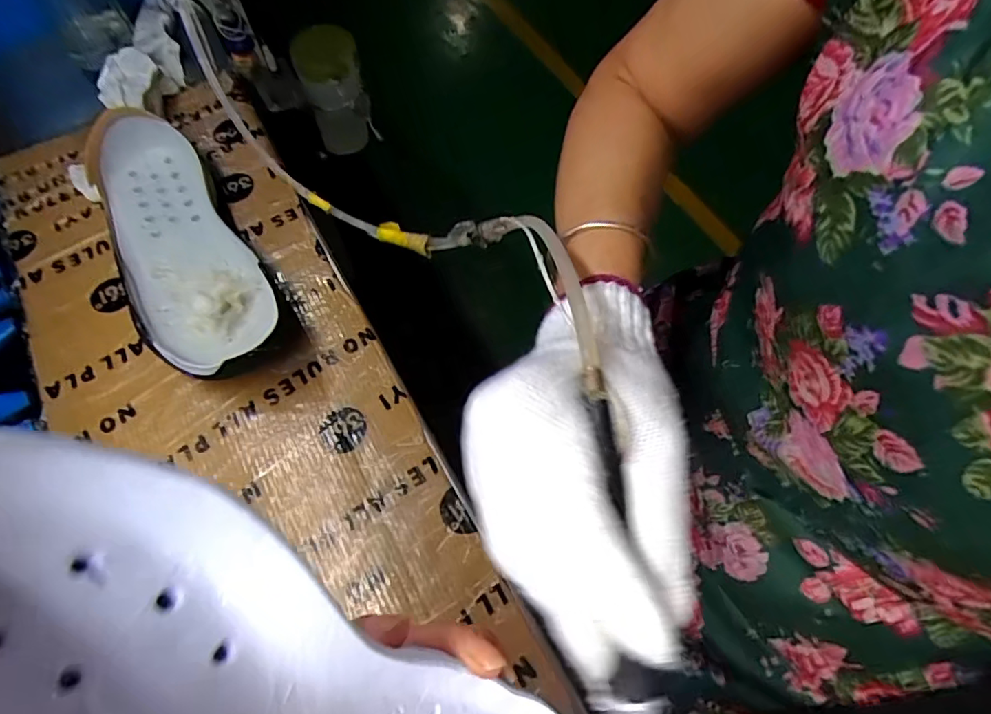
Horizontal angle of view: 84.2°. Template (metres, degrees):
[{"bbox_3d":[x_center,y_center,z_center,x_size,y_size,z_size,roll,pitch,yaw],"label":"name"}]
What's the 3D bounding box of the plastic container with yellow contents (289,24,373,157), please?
[{"bbox_3d":[-0.191,-0.316,0.672,0.073,0.146,0.054,-19,67,-6],"label":"plastic container with yellow contents"}]

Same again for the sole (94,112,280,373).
[{"bbox_3d":[-0.244,-0.084,0.427,0.091,0.049,0.262,-31,68,-13],"label":"sole"}]

